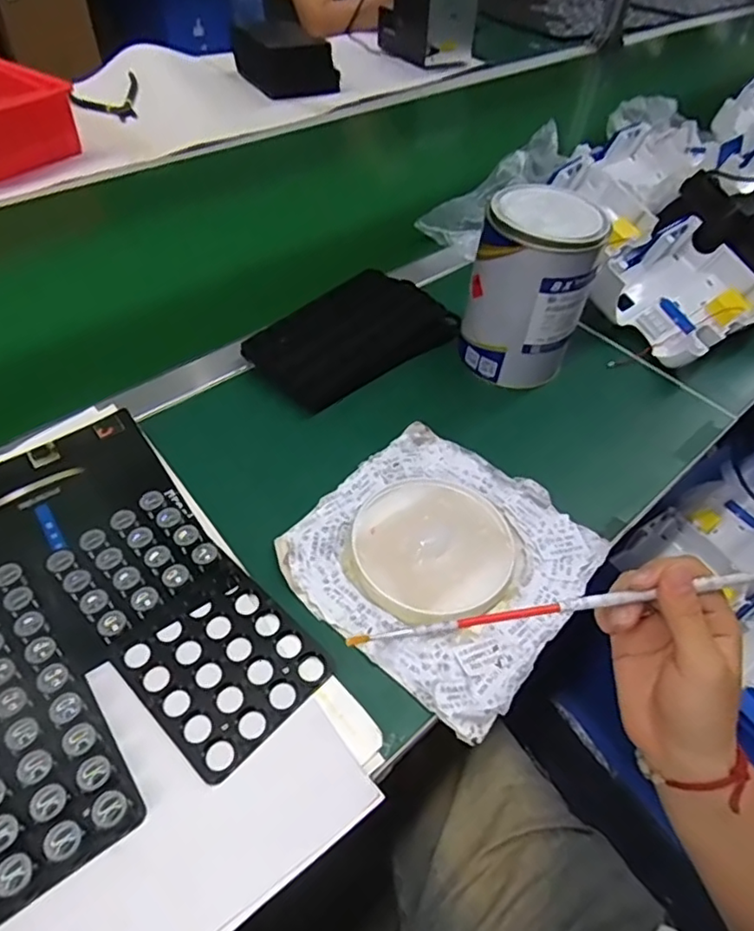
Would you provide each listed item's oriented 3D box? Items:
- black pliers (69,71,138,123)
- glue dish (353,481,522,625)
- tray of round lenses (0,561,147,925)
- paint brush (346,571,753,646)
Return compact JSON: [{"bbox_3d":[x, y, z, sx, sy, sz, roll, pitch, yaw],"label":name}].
[{"bbox_3d":[-0.445,-0.600,0.983,0.102,0.031,0.137,-7,49,-11],"label":"black pliers"},{"bbox_3d":[0.041,0.060,0.448,0.115,0.016,0.117,2,48,-3],"label":"glue dish"},{"bbox_3d":[-0.220,0.147,0.348,0.095,0.016,0.190,-28,56,-26],"label":"tray of round lenses"},{"bbox_3d":[0.107,0.078,0.333,0.245,0.009,0.006,-9,49,0],"label":"paint brush"}]

